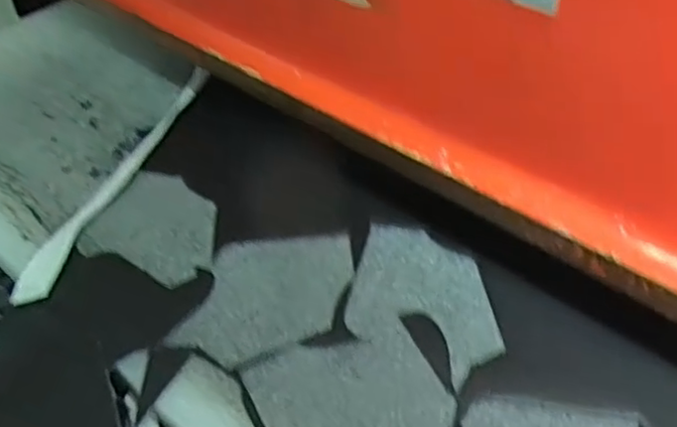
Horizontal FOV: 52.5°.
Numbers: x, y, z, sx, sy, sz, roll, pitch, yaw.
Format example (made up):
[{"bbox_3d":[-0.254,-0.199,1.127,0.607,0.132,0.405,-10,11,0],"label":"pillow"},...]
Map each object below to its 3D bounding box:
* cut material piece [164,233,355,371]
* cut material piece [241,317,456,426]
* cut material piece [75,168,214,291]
[{"bbox_3d":[-0.048,0.057,0.496,0.099,0.007,0.122,10,47,13],"label":"cut material piece"},{"bbox_3d":[0.010,0.120,0.429,0.114,0.004,0.105,-14,46,-10],"label":"cut material piece"},{"bbox_3d":[-0.139,0.009,0.544,0.103,0.008,0.102,15,46,13],"label":"cut material piece"}]

